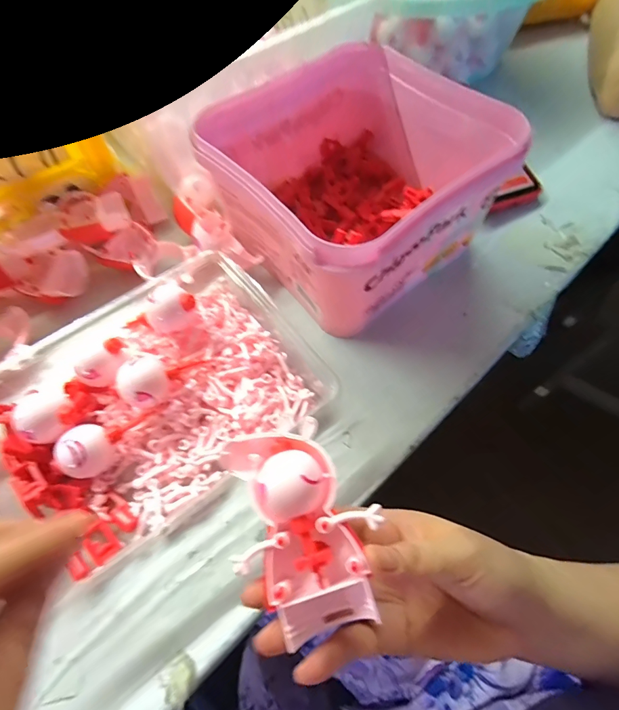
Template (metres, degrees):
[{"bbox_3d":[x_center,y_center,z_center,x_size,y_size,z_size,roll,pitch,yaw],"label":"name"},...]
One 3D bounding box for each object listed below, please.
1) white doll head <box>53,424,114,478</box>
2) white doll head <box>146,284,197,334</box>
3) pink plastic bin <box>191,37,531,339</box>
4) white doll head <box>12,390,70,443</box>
[{"bbox_3d":[-0.150,0.064,0.255,0.028,0.028,0.033,12,62,9],"label":"white doll head"},{"bbox_3d":[-0.100,-0.031,0.276,0.025,0.027,0.032,35,68,20],"label":"white doll head"},{"bbox_3d":[0.035,-0.147,0.315,0.189,0.103,0.186,-36,65,-16],"label":"pink plastic bin"},{"bbox_3d":[-0.177,0.042,0.256,0.027,0.030,0.032,-5,60,0],"label":"white doll head"}]

